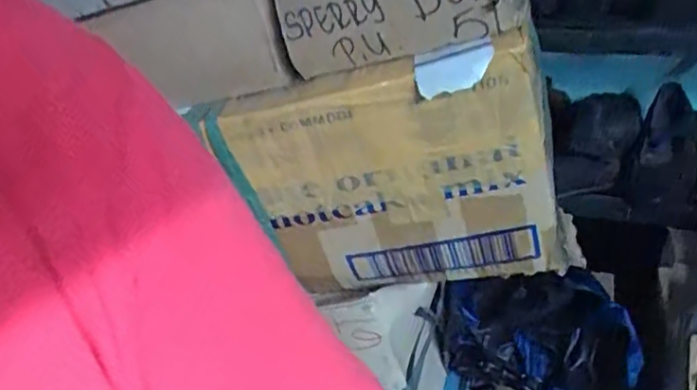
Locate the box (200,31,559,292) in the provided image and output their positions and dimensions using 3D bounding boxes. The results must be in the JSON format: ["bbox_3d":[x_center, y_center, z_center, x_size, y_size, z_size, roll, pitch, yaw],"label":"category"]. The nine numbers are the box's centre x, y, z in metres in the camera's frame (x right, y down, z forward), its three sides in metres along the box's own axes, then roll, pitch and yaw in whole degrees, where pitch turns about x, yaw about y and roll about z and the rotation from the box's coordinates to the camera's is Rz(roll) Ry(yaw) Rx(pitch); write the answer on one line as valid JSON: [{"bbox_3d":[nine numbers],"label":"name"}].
[{"bbox_3d":[0.038,-0.009,0.500,0.238,0.210,0.051,-9,35,18],"label":"box"}]

